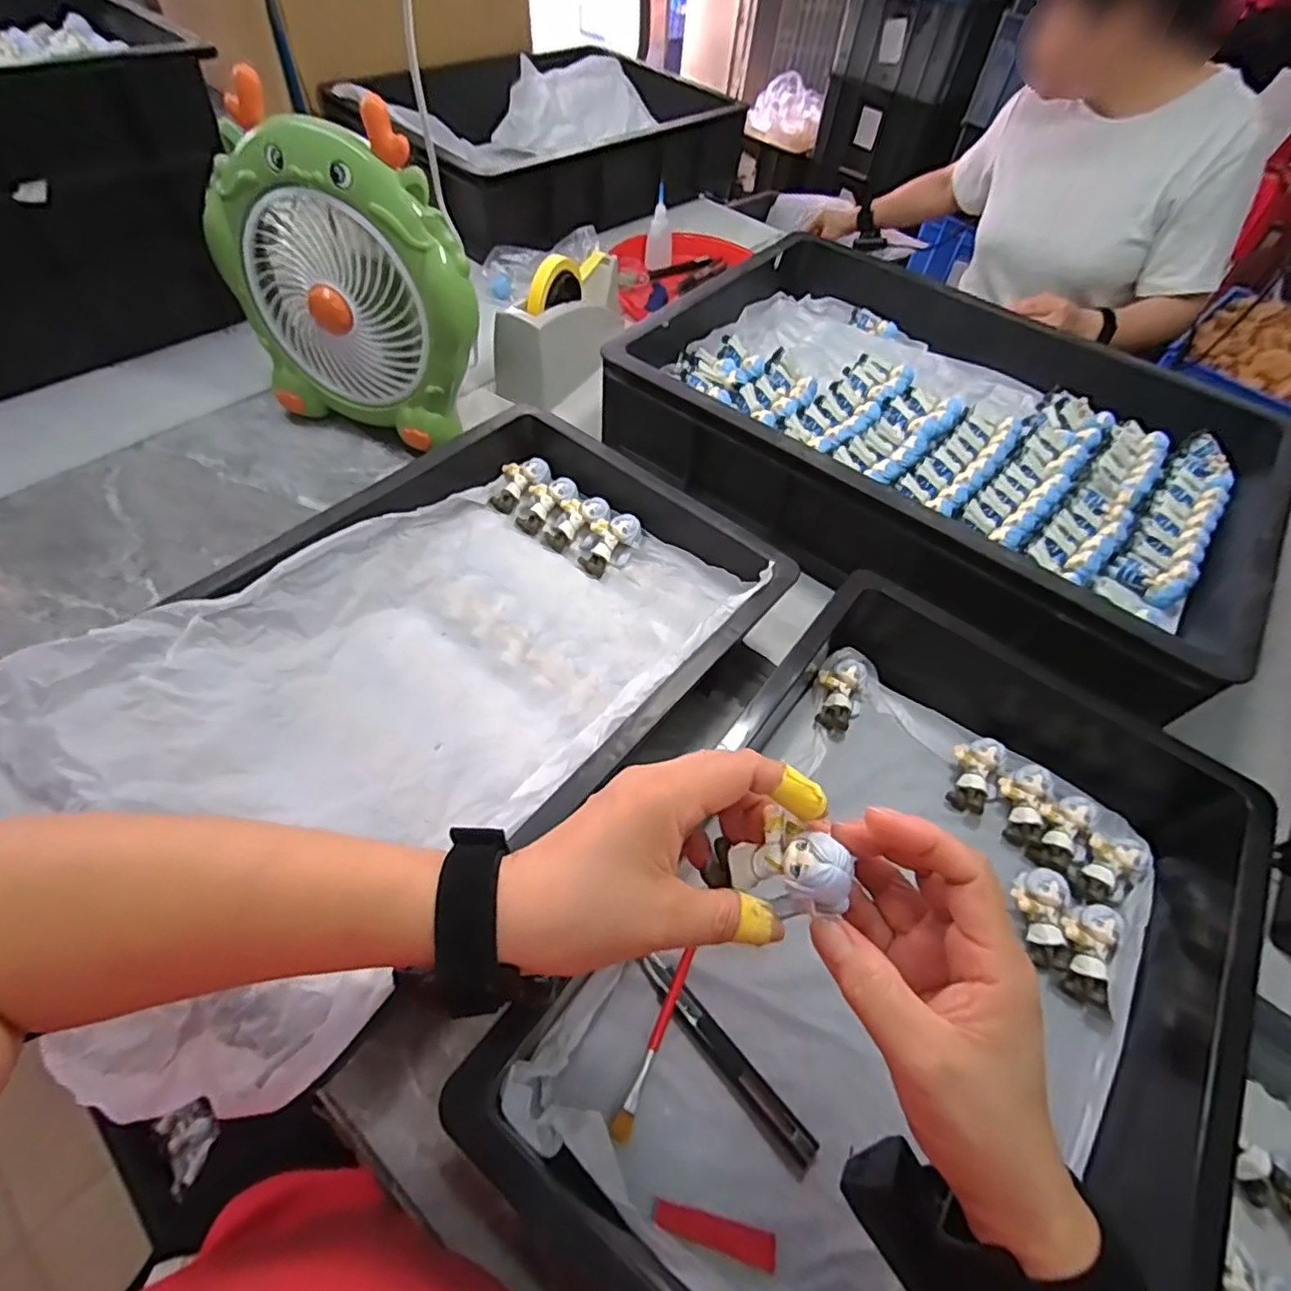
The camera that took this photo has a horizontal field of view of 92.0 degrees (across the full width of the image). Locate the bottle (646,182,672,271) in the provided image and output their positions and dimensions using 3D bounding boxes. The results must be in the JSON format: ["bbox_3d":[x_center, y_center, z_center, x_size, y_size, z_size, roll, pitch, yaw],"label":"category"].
[{"bbox_3d":[0.023,-0.641,0.961,0.040,0.108,0.023,2,31,-4],"label":"bottle"}]

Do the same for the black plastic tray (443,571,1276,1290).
[{"bbox_3d":[0.177,0.173,0.398,0.321,0.091,0.499,34,58,18],"label":"black plastic tray"}]

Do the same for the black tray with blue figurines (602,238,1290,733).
[{"bbox_3d":[0.301,-0.220,0.657,0.588,0.099,0.408,37,59,20],"label":"black tray with blue figurines"}]

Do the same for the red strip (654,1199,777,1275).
[{"bbox_3d":[0.036,0.305,0.324,0.063,0.007,0.014,15,54,5],"label":"red strip"}]

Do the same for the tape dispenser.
[{"bbox_3d":[-0.103,-0.405,0.770,0.094,0.123,0.195,19,55,8],"label":"tape dispenser"}]

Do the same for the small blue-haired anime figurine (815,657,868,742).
[{"bbox_3d":[0.164,0.042,0.526,0.040,0.027,0.065,20,55,9],"label":"small blue-haired anime figurine"}]

